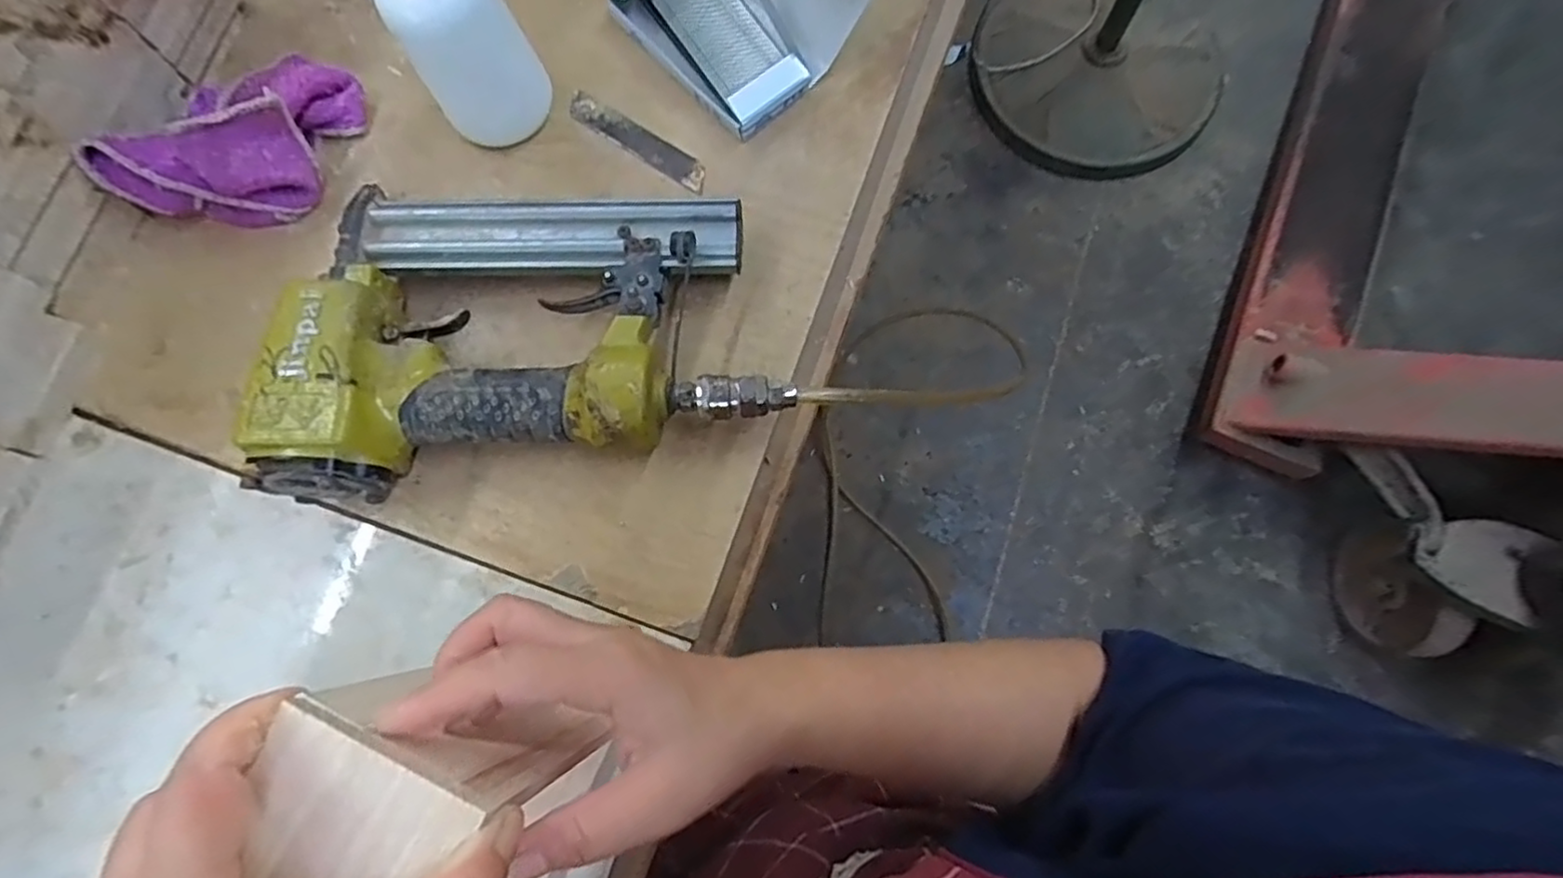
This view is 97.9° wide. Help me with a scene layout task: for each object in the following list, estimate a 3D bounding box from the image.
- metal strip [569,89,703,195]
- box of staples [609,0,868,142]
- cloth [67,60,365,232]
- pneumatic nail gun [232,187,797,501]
[{"bbox_3d":[-0.087,-0.180,0.411,0.101,0.004,0.018,34,80,9],"label":"metal strip"},{"bbox_3d":[-0.027,-0.266,0.411,0.115,0.037,0.141,-41,79,-8],"label":"box of staples"},{"bbox_3d":[-0.310,-0.173,0.393,0.081,0.053,0.135,36,80,10],"label":"cloth"},{"bbox_3d":[-0.136,-0.062,0.353,0.250,0.059,0.159,-11,76,-1],"label":"pneumatic nail gun"}]

